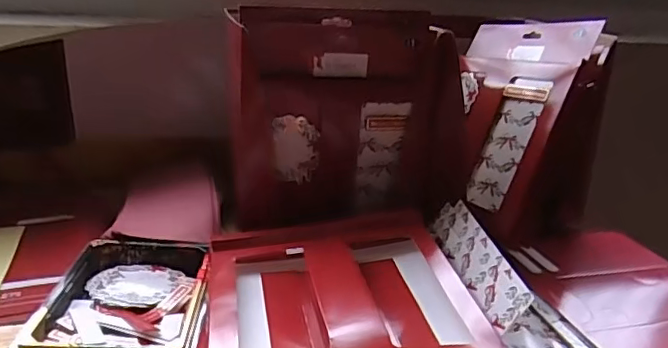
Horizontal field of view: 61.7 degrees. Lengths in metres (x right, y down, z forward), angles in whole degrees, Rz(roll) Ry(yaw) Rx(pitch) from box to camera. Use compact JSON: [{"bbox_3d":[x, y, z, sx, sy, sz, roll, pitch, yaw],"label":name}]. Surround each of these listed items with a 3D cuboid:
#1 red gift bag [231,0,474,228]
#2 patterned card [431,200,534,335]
[{"bbox_3d":[0.018,-0.056,0.579,0.236,0.210,0.047,1,19,-7],"label":"red gift bag"},{"bbox_3d":[0.117,0.067,0.464,0.004,0.039,0.174,36,12,-17],"label":"patterned card"}]

